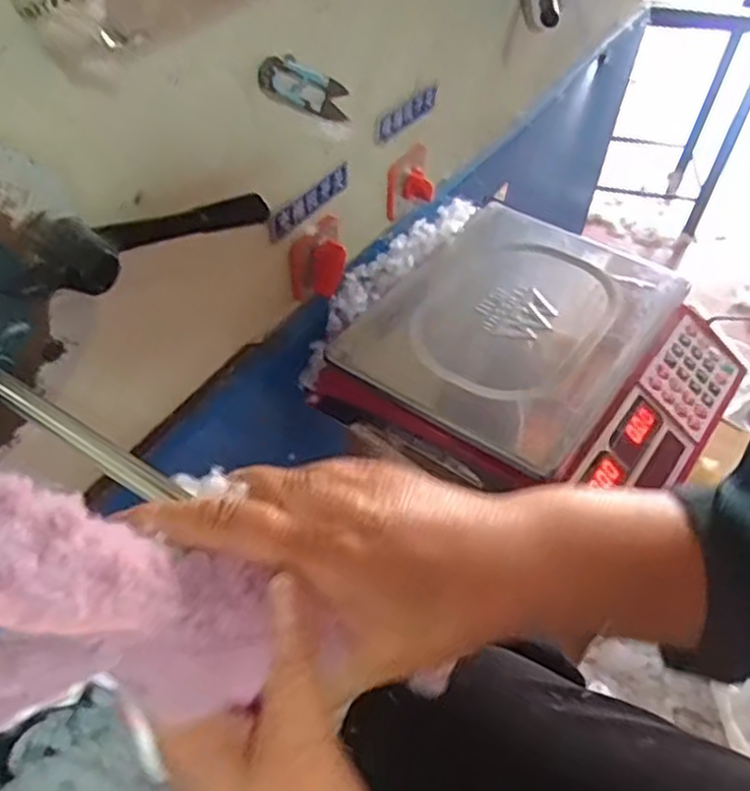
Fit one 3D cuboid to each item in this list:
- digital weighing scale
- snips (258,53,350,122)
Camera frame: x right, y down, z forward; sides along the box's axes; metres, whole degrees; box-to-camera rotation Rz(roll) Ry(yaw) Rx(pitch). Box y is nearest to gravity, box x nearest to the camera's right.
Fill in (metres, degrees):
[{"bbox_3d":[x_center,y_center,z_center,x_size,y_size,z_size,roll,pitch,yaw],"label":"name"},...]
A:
[{"bbox_3d":[0.151,-0.030,0.688,0.313,0.093,0.313,33,55,24],"label":"digital weighing scale"},{"bbox_3d":[-0.049,-0.221,0.525,0.011,0.029,0.114,28,19,20],"label":"snips"}]

